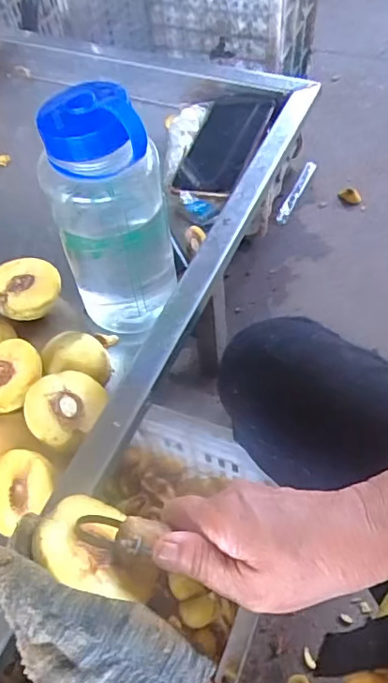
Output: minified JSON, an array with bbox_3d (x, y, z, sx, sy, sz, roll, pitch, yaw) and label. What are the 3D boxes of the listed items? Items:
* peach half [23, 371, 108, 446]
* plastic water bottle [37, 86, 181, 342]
[{"bbox_3d":[-0.109,0.058,0.458,0.067,0.032,0.056,-32,76,-39],"label":"peach half"},{"bbox_3d":[-0.066,-0.095,0.446,0.089,0.213,0.066,-7,55,0],"label":"plastic water bottle"}]

